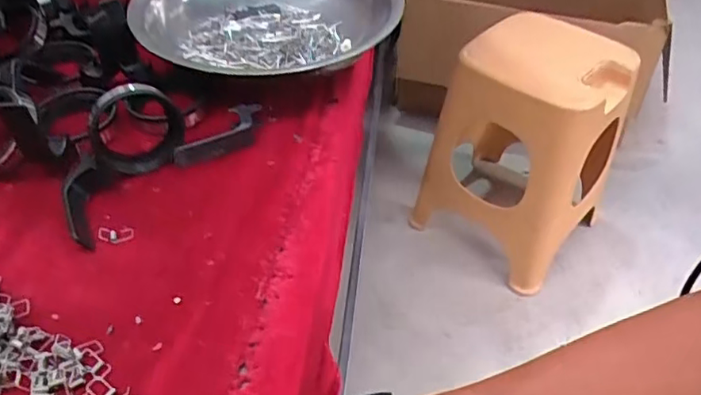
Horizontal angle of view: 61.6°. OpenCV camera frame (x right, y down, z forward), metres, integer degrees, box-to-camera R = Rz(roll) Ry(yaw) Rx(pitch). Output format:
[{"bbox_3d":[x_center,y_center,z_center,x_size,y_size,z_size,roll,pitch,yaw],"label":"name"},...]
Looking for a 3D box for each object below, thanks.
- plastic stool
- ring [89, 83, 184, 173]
[{"bbox_3d":[0.321,-0.103,1.135,0.326,0.440,0.269,25,49,22],"label":"plastic stool"},{"bbox_3d":[-0.172,-0.056,0.475,0.070,0.070,0.027,-2,16,-20],"label":"ring"}]

